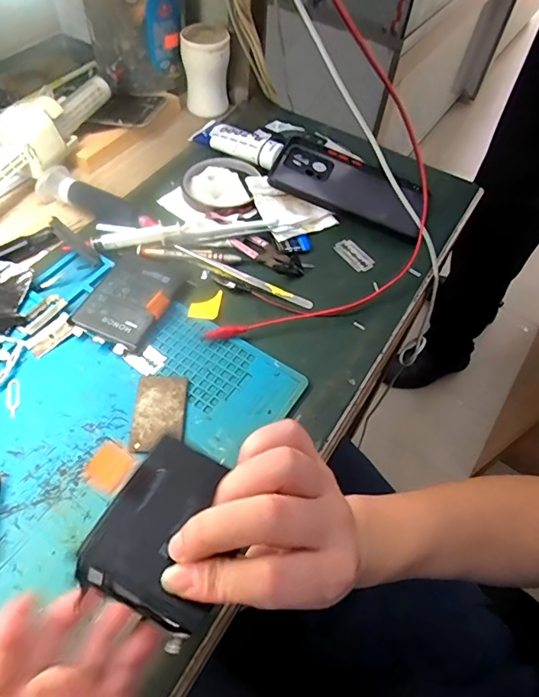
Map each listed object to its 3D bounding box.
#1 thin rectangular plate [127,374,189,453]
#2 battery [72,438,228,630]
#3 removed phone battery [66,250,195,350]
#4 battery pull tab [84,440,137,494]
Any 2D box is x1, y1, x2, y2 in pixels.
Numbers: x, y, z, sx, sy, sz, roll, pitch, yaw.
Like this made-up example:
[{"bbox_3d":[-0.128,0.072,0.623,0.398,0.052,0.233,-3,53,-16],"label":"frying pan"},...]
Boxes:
[{"bbox_3d":[-0.080,0.046,0.346,0.036,0.004,0.061,3,56,-3],"label":"thin rectangular plate"},{"bbox_3d":[-0.046,0.083,0.225,0.058,0.004,0.079,30,45,-4],"label":"battery"},{"bbox_3d":[-0.115,-0.047,0.401,0.063,0.011,0.097,24,57,11],"label":"removed phone battery"},{"bbox_3d":[-0.079,0.058,0.233,0.018,0.004,0.022,41,44,-5],"label":"battery pull tab"}]

